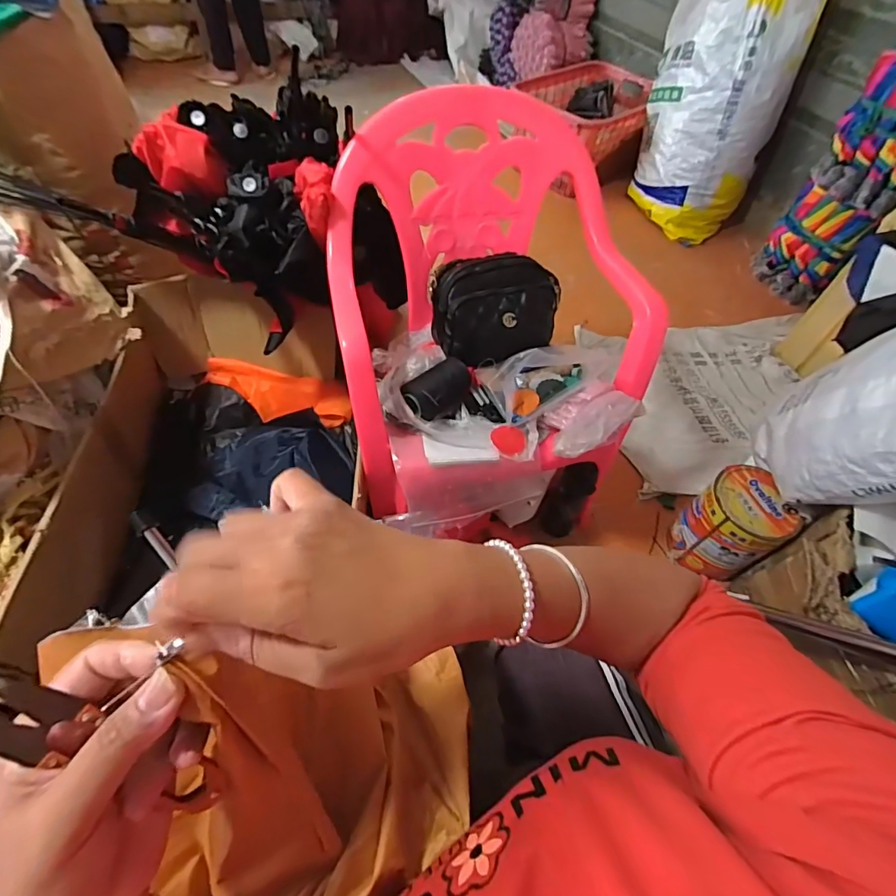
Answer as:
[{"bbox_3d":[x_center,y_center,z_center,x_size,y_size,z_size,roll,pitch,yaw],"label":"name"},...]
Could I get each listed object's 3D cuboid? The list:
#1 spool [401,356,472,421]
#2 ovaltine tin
[{"bbox_3d":[-0.016,-0.094,0.742,0.069,0.060,0.118,34,58,18],"label":"spool"},{"bbox_3d":[0.550,0.157,0.929,0.132,0.213,0.150,-29,62,-24],"label":"ovaltine tin"}]

